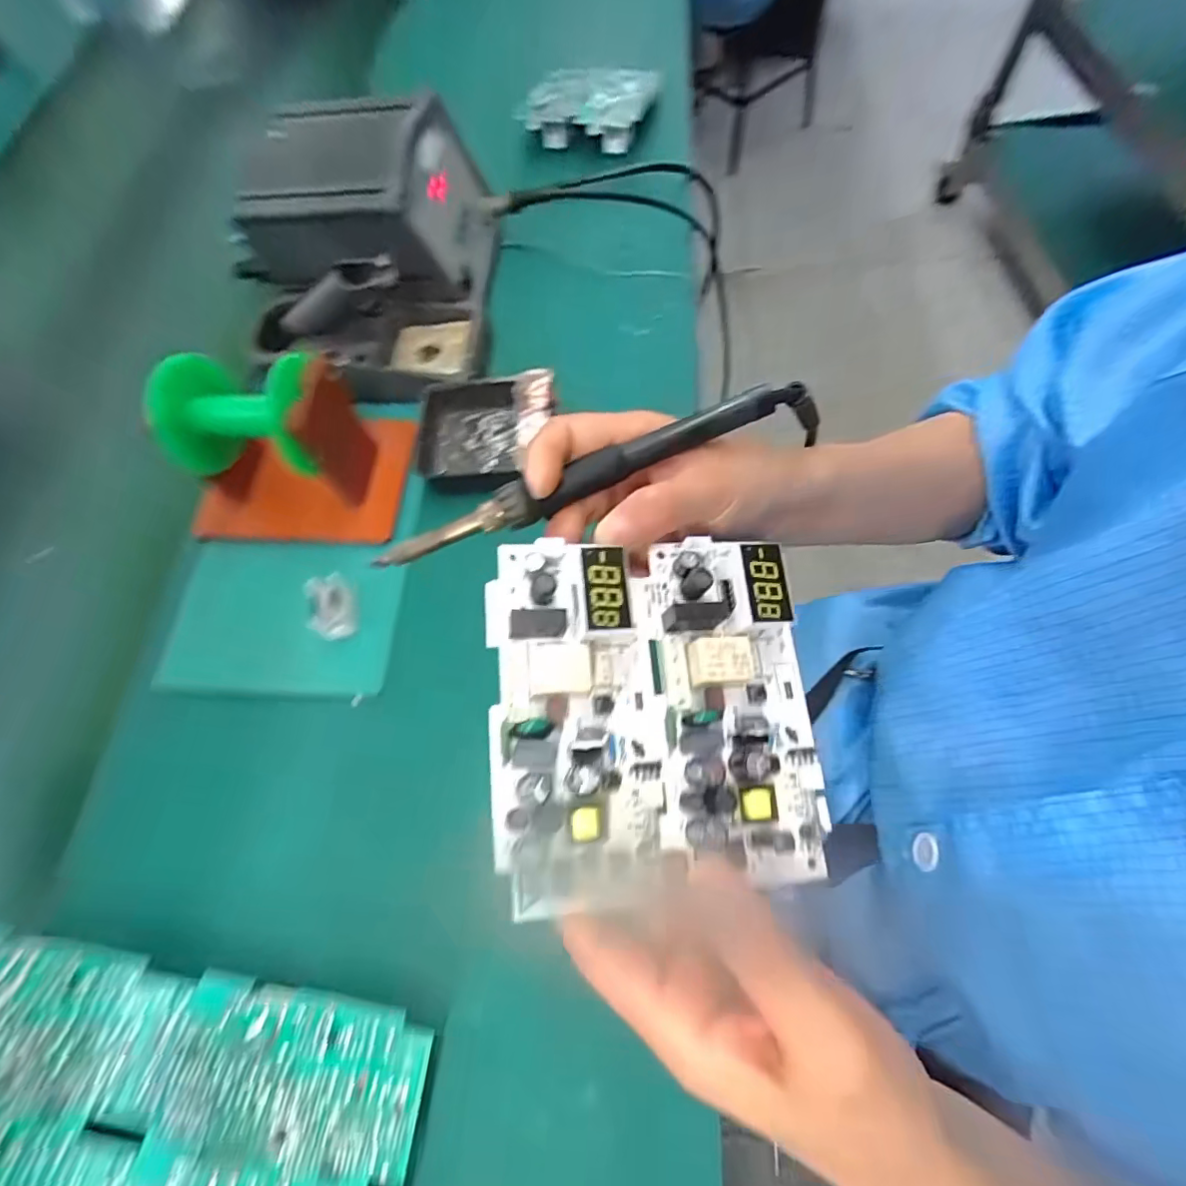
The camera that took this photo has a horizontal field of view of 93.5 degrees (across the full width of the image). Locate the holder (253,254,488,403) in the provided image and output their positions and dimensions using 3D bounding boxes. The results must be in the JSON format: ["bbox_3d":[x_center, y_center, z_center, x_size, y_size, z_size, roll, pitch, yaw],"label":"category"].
[{"bbox_3d":[-0.169,-0.194,0.404,0.170,0.083,0.084,-1,66,4],"label":"holder"}]

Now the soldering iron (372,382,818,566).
[{"bbox_3d":[0.001,-0.047,0.239,0.195,0.022,0.016,-21,65,2],"label":"soldering iron"}]

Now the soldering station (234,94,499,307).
[{"bbox_3d":[-0.172,-0.293,0.422,0.169,0.095,0.122,2,66,6],"label":"soldering station"}]

